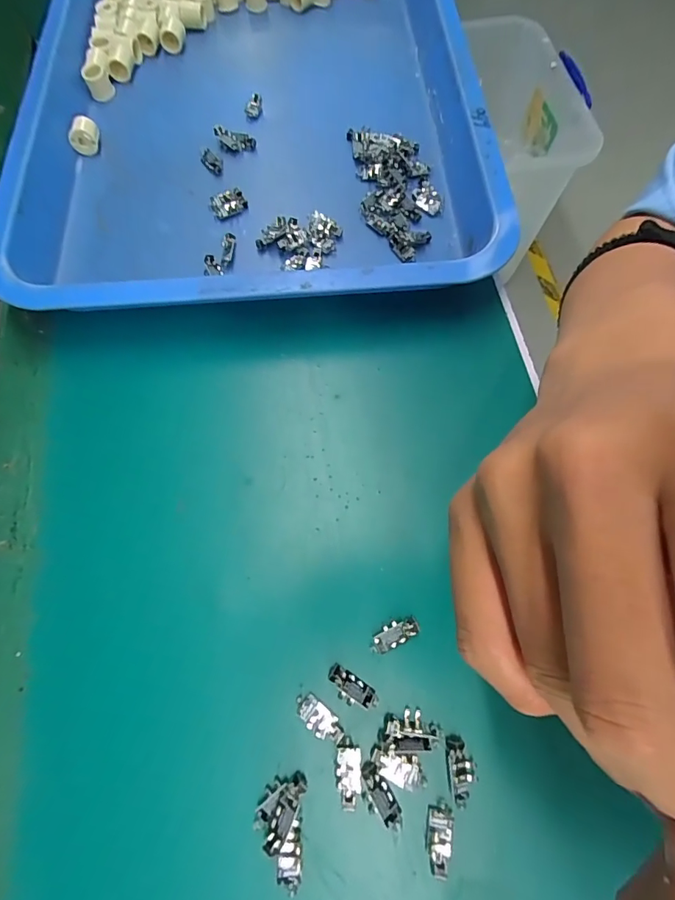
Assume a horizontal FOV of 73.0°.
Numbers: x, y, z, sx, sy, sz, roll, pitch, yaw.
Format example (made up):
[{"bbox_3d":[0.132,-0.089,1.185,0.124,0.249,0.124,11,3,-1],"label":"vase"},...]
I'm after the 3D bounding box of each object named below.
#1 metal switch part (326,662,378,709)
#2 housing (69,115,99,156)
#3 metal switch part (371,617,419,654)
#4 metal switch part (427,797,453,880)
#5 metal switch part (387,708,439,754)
[{"bbox_3d":[0.007,0.117,0.223,0.027,0.006,0.012,33,73,13],"label":"metal switch part"},{"bbox_3d":[-0.200,-0.248,0.362,0.019,0.022,0.016,6,69,4],"label":"housing"},{"bbox_3d":[0.029,0.094,0.233,0.026,0.004,0.011,-24,70,-8],"label":"metal switch part"},{"bbox_3d":[0.046,0.172,0.202,0.011,0.006,0.026,5,69,3],"label":"metal switch part"},{"bbox_3d":[0.036,0.133,0.215,0.024,0.008,0.015,-4,69,0],"label":"metal switch part"}]

